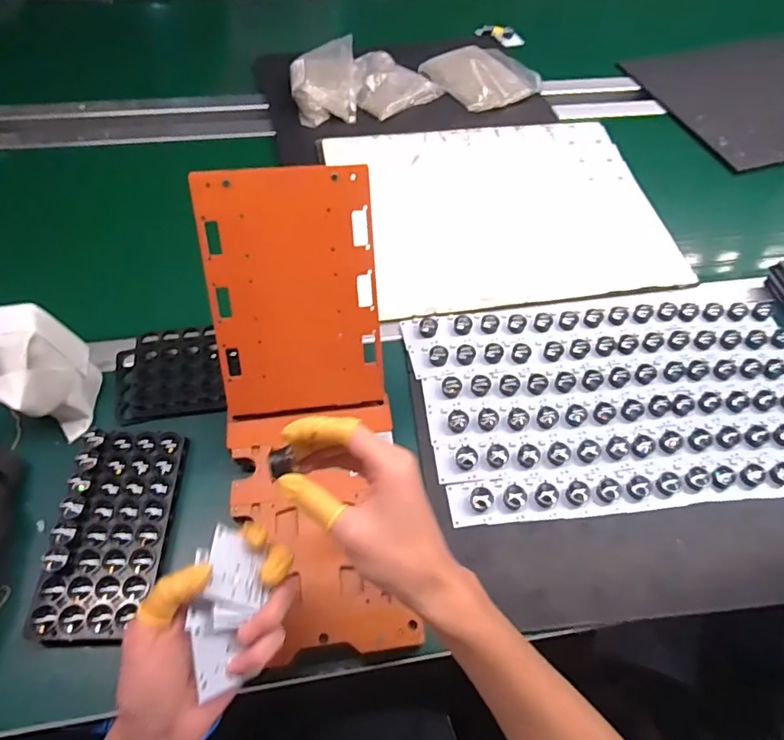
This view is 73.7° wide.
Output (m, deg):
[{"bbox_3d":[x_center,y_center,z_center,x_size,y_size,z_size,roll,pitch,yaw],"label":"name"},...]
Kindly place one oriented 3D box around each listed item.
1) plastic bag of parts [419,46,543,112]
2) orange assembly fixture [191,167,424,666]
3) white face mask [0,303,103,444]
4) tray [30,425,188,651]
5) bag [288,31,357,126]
[{"bbox_3d":[0.163,-0.541,0.958,0.163,0.027,0.181,-30,64,-21],"label":"plastic bag of parts"},{"bbox_3d":[-0.082,0.032,0.502,0.159,0.112,0.422,-6,87,-8],"label":"orange assembly fixture"},{"bbox_3d":[-0.361,0.002,0.529,0.076,0.107,0.099,2,58,-3],"label":"white face mask"},{"bbox_3d":[-0.263,0.147,0.495,0.099,0.024,0.196,2,58,-3],"label":"tray"},{"bbox_3d":[-0.116,-0.490,0.894,0.116,0.051,0.153,-3,58,-6],"label":"bag"}]

